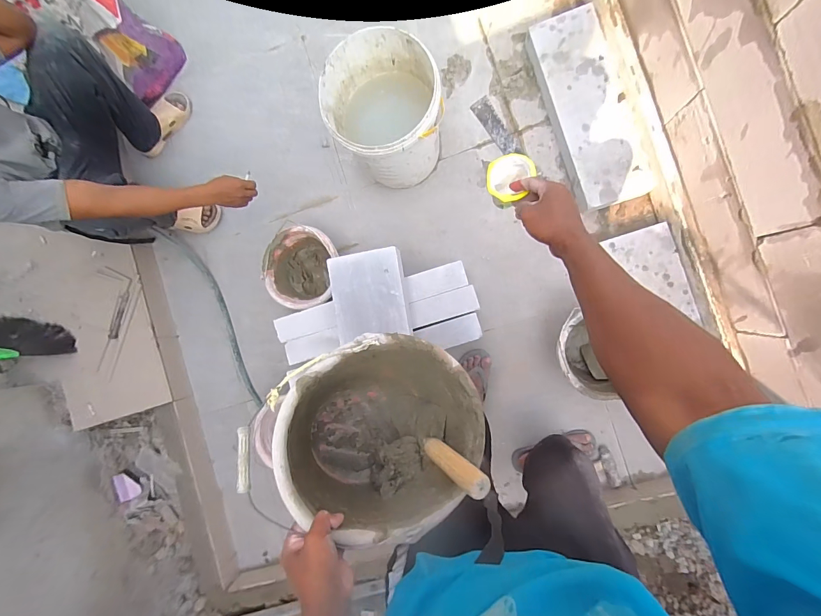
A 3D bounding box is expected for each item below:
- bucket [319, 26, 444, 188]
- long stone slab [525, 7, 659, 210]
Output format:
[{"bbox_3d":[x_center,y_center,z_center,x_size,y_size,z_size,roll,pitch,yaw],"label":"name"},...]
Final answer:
[{"bbox_3d":[-0.062,-0.549,1.105,0.290,0.362,0.313,0,91,8],"label":"bucket"},{"bbox_3d":[0.544,-0.608,1.152,0.197,0.095,0.593,-18,89,7],"label":"long stone slab"}]

